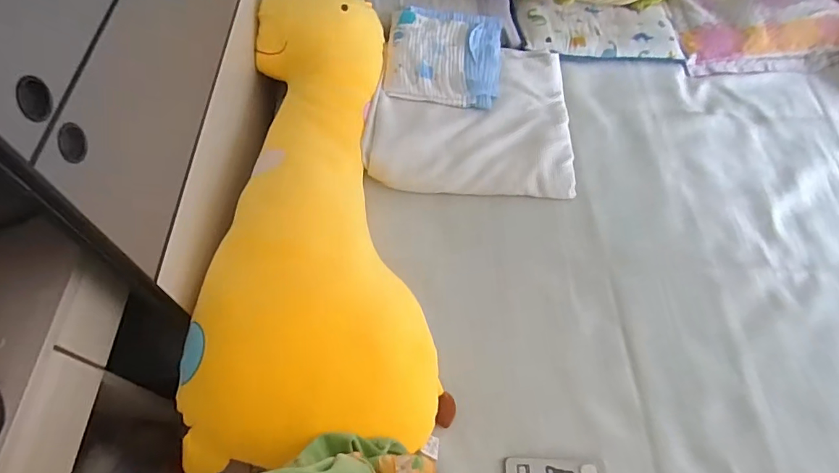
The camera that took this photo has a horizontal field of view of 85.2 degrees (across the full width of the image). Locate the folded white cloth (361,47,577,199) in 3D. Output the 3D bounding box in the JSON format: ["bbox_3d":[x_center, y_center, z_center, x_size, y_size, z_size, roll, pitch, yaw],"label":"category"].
[{"bbox_3d":[0.129,-0.304,1.104,0.487,0.054,0.447,3,61,-2],"label":"folded white cloth"}]

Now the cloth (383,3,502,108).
[{"bbox_3d":[0.067,-0.462,1.152,0.291,0.047,0.305,4,61,-2],"label":"cloth"}]

